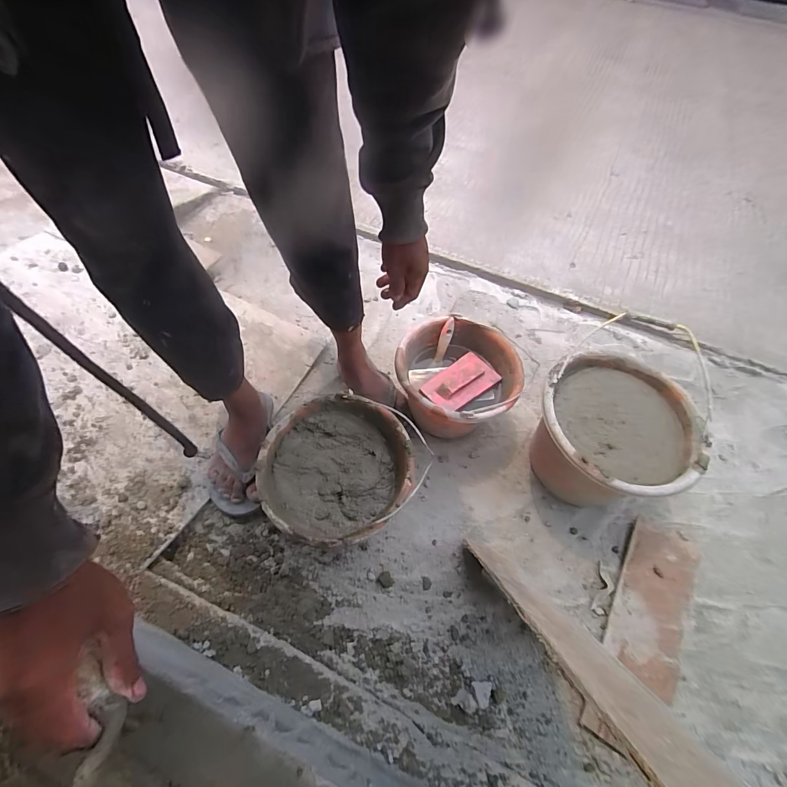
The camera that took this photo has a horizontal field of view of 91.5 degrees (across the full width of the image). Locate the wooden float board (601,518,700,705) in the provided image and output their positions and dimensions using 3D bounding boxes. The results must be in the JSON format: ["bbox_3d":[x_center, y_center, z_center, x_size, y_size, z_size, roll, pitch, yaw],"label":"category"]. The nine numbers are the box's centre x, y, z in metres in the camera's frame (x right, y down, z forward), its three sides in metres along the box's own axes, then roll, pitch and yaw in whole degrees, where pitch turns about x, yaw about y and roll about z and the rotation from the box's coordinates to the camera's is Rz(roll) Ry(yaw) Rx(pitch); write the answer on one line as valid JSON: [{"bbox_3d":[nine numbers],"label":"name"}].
[{"bbox_3d":[0.444,0.344,0.652,0.120,0.018,0.259,29,59,14],"label":"wooden float board"}]

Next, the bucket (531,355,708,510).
[{"bbox_3d":[0.383,0.083,0.720,0.269,0.200,0.262,2,57,-3],"label":"bucket"}]

